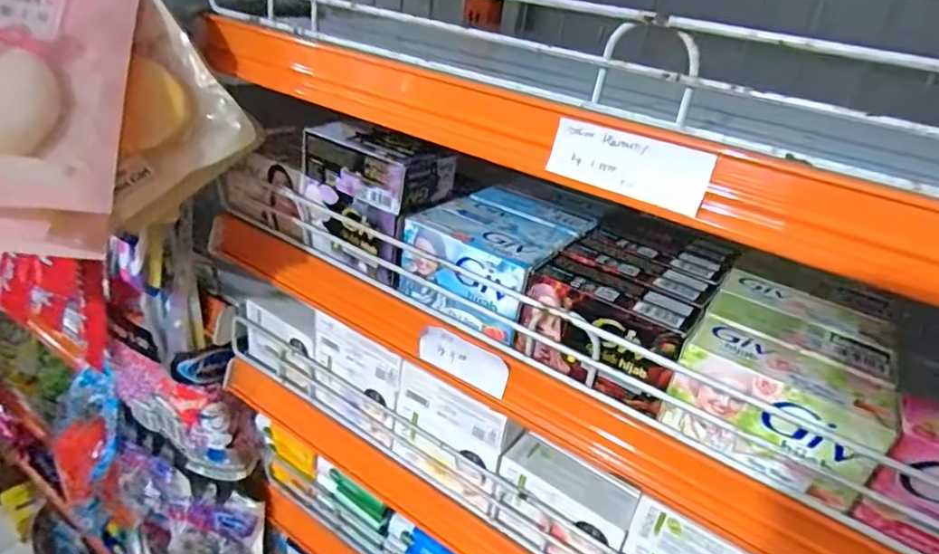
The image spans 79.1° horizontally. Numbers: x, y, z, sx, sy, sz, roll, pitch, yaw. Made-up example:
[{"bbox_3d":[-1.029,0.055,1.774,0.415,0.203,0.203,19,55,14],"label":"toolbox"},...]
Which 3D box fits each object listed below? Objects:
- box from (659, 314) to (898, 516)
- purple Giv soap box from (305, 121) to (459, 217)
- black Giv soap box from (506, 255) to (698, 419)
[{"bbox_3d":[0.151,0.065,0.285,0.090,0.051,0.037,25,33,28],"label":"box"},{"bbox_3d":[-0.064,-0.079,0.395,0.093,0.037,0.054,24,33,26],"label":"purple Giv soap box"},{"bbox_3d":[0.076,0.031,0.328,0.090,0.053,0.040,24,33,27],"label":"black Giv soap box"}]

